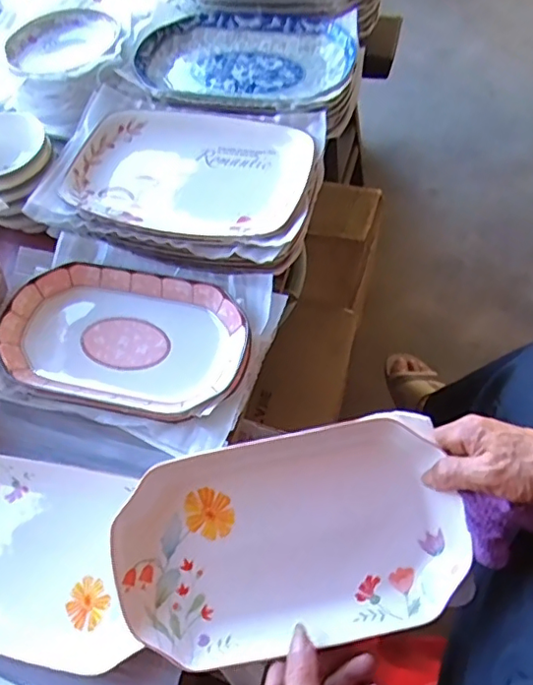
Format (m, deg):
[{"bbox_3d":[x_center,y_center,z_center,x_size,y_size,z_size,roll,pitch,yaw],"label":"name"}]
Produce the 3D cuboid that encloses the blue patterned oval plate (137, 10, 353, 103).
[{"bbox_3d":[-0.032,-0.400,0.794,0.308,0.041,0.200,14,62,13],"label":"blue patterned oval plate"}]

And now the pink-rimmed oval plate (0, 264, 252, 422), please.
[{"bbox_3d":[-0.160,-0.001,0.628,0.281,0.037,0.167,9,61,11],"label":"pink-rimmed oval plate"}]

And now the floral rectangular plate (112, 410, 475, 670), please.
[{"bbox_3d":[0.019,0.166,0.477,0.283,0.038,0.171,-13,89,-1],"label":"floral rectangular plate"}]

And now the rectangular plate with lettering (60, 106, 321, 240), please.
[{"bbox_3d":[-0.097,-0.216,0.707,0.302,0.035,0.197,11,61,12],"label":"rectangular plate with lettering"}]

